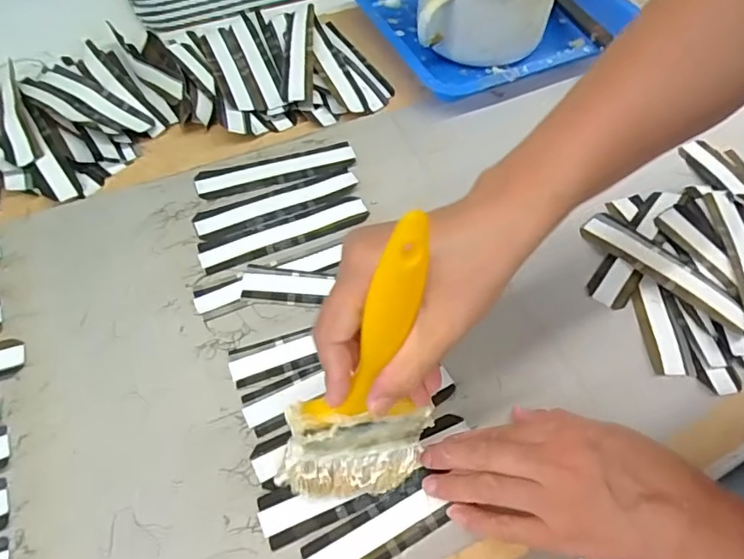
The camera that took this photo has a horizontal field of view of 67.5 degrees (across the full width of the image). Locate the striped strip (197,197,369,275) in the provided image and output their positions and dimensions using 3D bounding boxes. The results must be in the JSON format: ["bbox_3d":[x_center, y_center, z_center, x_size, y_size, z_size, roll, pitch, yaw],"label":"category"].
[{"bbox_3d":[-0.072,-0.039,0.464,0.142,0.004,0.032,-20,59,-15],"label":"striped strip"}]

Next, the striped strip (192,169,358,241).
[{"bbox_3d":[-0.082,-0.068,0.482,0.143,0.004,0.032,-21,60,-15],"label":"striped strip"}]

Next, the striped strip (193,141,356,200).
[{"bbox_3d":[-0.085,-0.099,0.498,0.141,0.006,0.030,-17,59,-13],"label":"striped strip"}]

